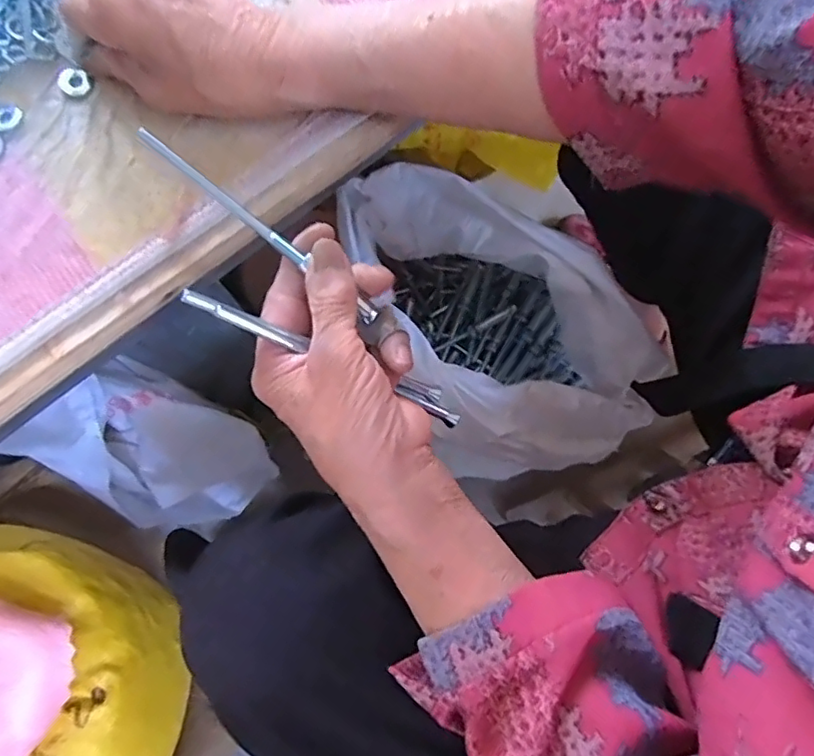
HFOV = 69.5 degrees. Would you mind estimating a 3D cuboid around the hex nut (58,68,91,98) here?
[{"bbox_3d":[-0.196,-0.175,0.345,0.017,0.004,0.020,-36,81,-5],"label":"hex nut"}]

